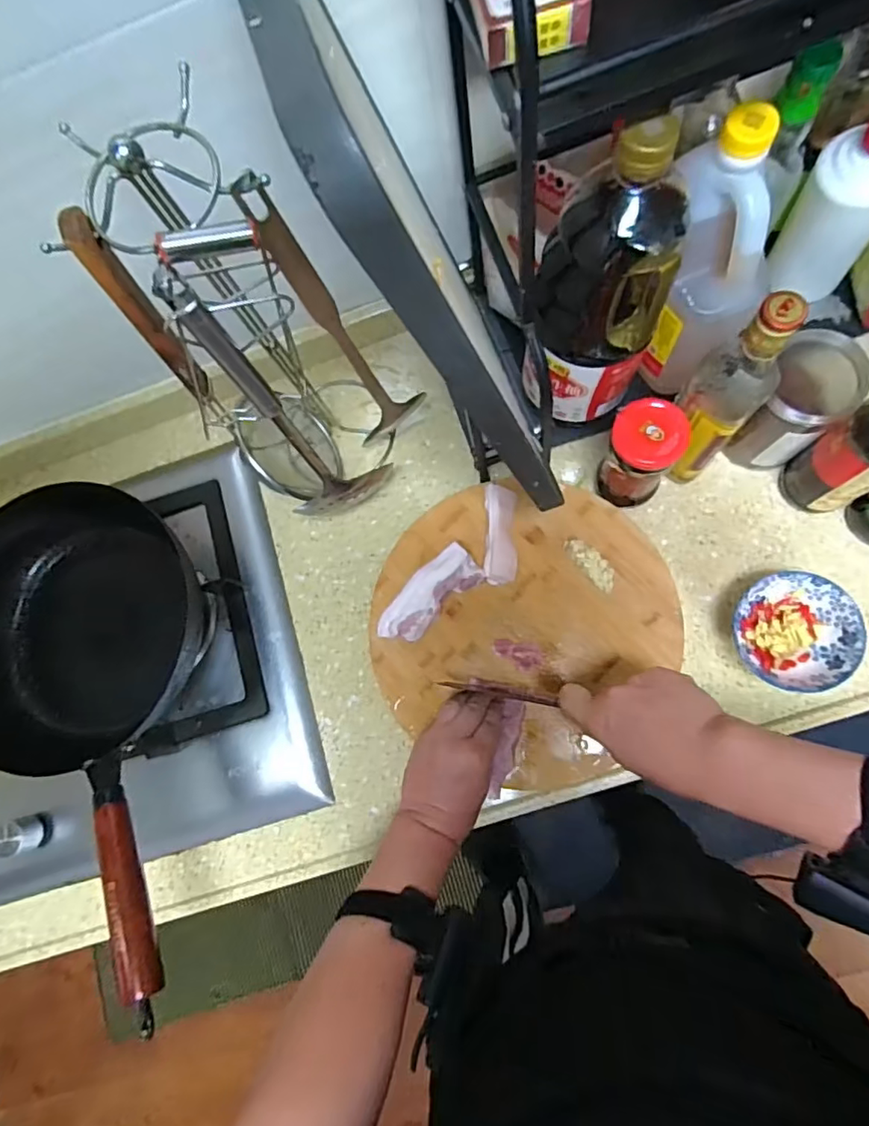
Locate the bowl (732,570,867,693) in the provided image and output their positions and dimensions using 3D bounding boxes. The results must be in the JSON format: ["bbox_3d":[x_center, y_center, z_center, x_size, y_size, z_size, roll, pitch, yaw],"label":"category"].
[{"bbox_3d":[0.346,0.064,0.549,0.097,0.060,0.106,-2,79,8],"label":"bowl"}]

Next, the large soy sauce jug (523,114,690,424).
[{"bbox_3d":[0.133,-0.209,0.463,0.103,0.258,0.090,25,83,12],"label":"large soy sauce jug"}]

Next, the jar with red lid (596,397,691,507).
[{"bbox_3d":[0.200,-0.103,0.556,0.068,0.147,0.057,21,83,12],"label":"jar with red lid"}]

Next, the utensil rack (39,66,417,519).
[{"bbox_3d":[-0.139,-0.154,0.488,0.173,0.389,0.138,36,86,13],"label":"utensil rack"}]

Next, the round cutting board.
[{"bbox_3d":[0.090,0.055,0.602,0.299,0.022,0.307,-1,83,7],"label":"round cutting board"}]

